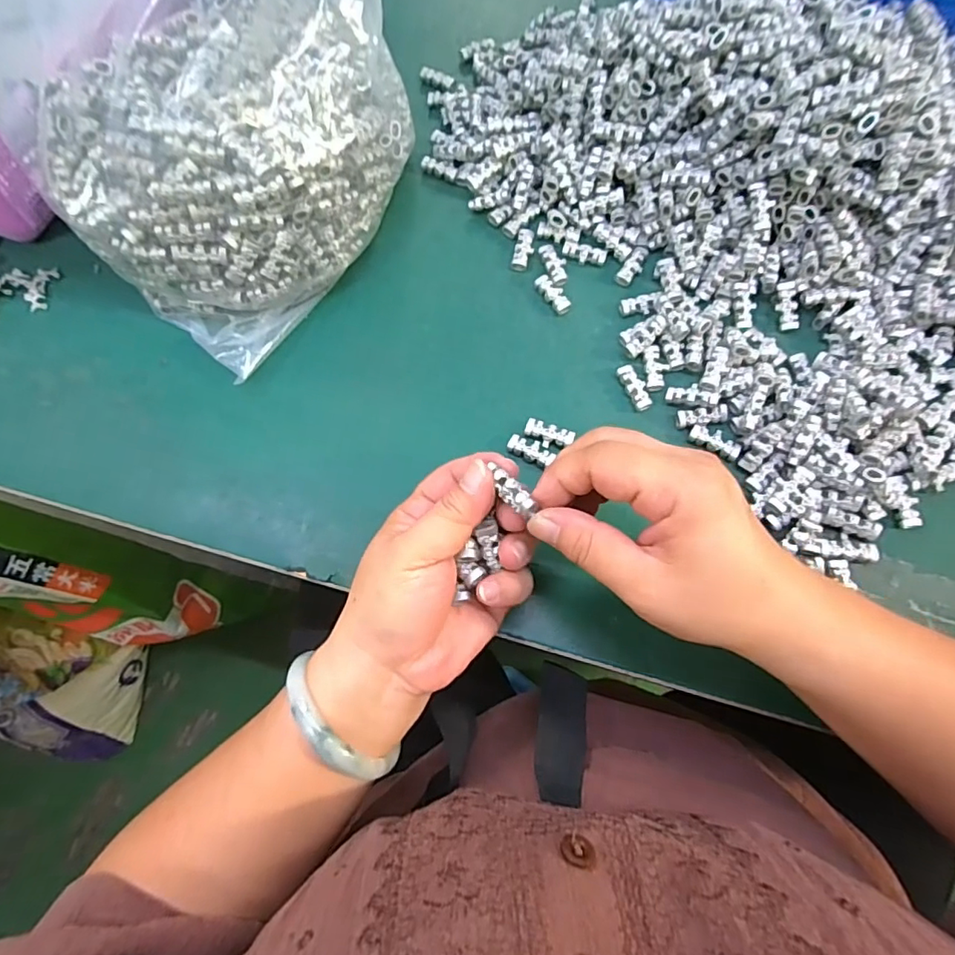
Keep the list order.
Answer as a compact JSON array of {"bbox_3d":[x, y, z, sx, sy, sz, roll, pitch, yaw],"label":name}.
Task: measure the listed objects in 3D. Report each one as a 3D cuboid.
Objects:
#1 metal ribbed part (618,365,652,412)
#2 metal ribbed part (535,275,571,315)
[{"bbox_3d":[0.098,-0.056,0.335,0.012,0.007,0.031,-23,71,-5],"label":"metal ribbed part"},{"bbox_3d":[0.051,-0.124,0.362,0.012,0.006,0.030,-33,72,-9],"label":"metal ribbed part"}]

